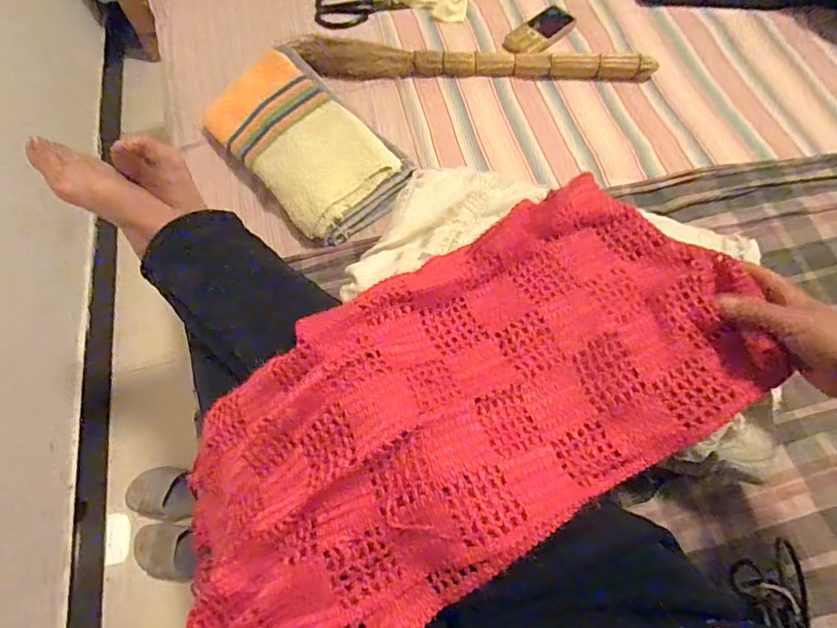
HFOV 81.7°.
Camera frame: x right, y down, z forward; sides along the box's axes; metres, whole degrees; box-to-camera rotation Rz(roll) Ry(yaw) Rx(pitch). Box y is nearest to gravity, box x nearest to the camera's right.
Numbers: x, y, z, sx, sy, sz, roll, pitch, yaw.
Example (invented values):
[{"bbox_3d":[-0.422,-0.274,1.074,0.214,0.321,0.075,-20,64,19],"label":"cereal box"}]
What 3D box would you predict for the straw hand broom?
[{"bbox_3d":[0.079,-0.412,0.788,0.577,0.034,0.072,7,66,6],"label":"straw hand broom"}]

